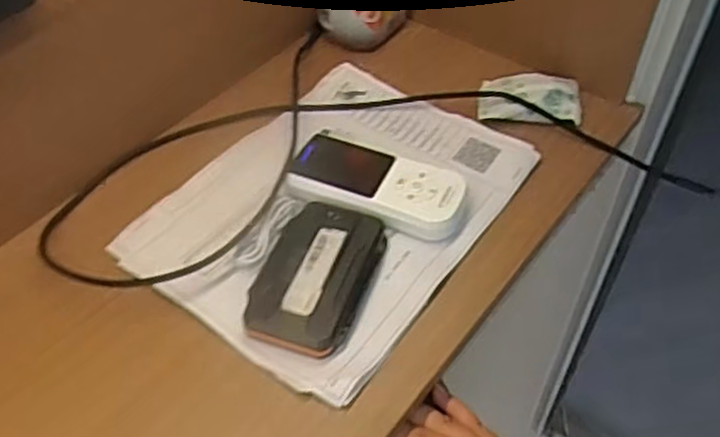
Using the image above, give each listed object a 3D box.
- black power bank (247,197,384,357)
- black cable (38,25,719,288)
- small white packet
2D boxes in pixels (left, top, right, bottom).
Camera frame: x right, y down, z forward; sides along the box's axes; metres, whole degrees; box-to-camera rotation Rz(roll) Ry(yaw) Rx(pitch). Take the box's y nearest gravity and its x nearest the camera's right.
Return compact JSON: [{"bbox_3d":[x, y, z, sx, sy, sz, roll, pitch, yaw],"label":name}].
[{"bbox_3d":[-0.033,0.042,0.534,0.076,0.018,0.122,14,50,12],"label":"black power bank"},{"bbox_3d":[0.003,-0.097,0.652,0.542,0.034,0.300,-9,49,-8],"label":"black cable"},{"bbox_3d":[0.157,-0.111,0.672,0.090,0.023,0.051,5,48,4],"label":"small white packet"}]

